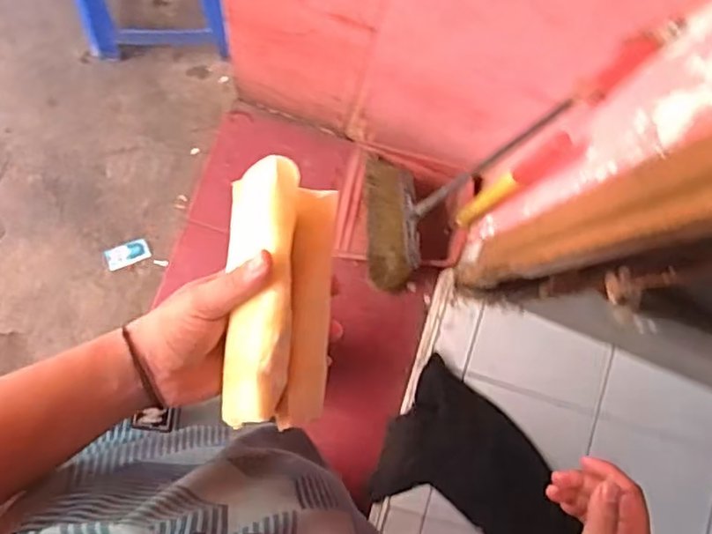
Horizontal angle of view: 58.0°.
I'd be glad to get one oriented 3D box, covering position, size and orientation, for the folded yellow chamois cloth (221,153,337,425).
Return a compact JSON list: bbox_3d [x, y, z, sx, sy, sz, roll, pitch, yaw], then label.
[{"bbox_3d":[-0.047,0.017,0.409,0.066,0.049,0.163,3,87,-8],"label":"folded yellow chamois cloth"}]

